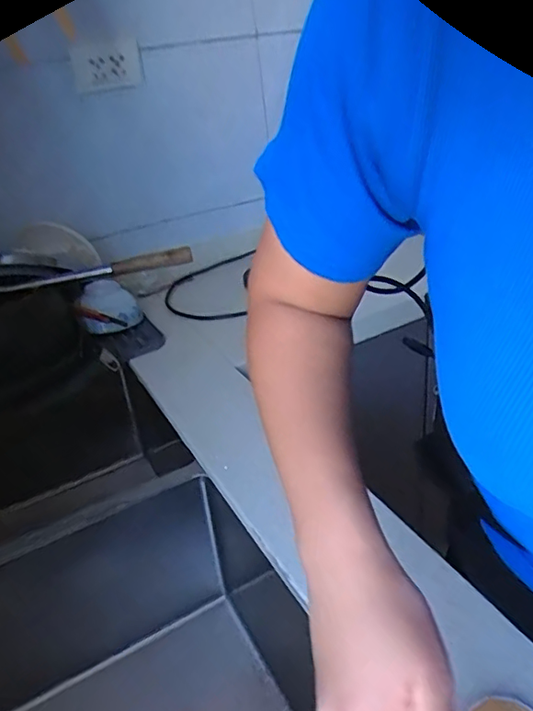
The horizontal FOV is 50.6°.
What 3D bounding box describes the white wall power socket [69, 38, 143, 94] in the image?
[{"bbox_3d":[-0.280,-0.508,0.989,0.138,0.075,0.022,-27,35,-31],"label":"white wall power socket"}]

